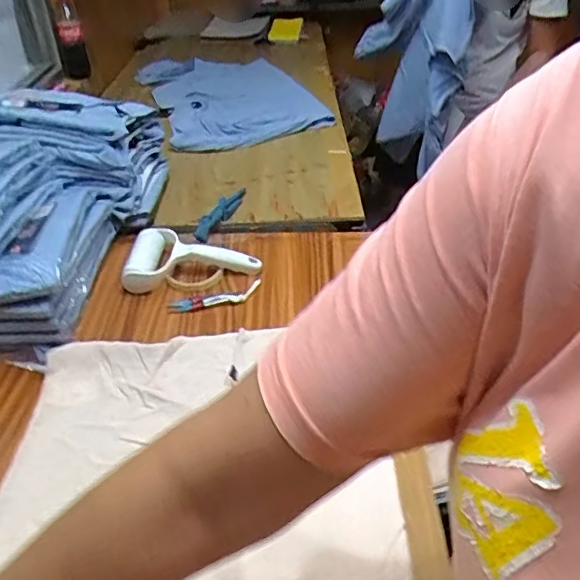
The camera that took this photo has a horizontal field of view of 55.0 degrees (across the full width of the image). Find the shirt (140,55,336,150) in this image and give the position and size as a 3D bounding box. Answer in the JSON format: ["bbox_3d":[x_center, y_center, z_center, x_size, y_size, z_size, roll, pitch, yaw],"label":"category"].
[{"bbox_3d":[-0.157,-0.513,1.430,0.375,0.040,0.677,-13,39,-14],"label":"shirt"}]

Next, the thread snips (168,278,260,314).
[{"bbox_3d":[-0.101,0.011,0.780,0.135,0.011,0.034,-17,39,-19],"label":"thread snips"}]

